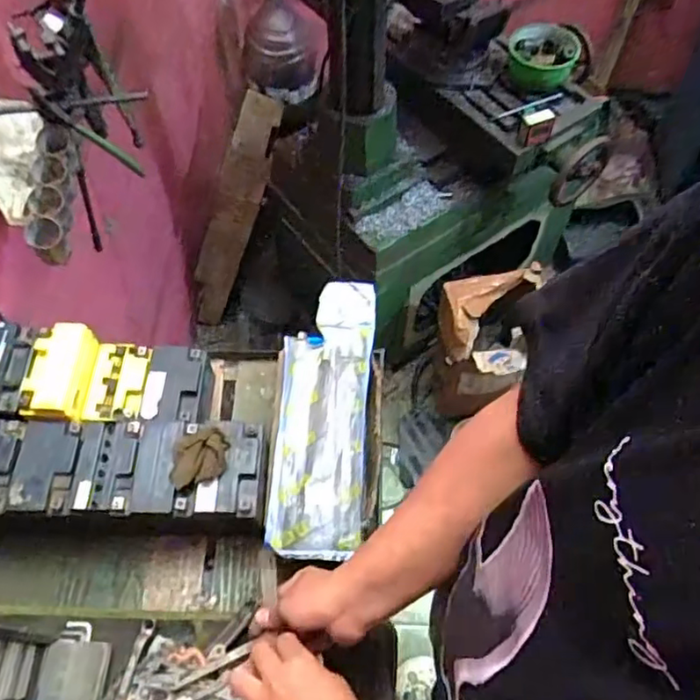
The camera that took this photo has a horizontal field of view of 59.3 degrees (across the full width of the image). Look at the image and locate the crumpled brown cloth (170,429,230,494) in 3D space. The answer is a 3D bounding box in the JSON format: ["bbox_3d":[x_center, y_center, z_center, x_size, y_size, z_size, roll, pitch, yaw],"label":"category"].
[{"bbox_3d":[-0.172,0.120,0.693,0.061,0.033,0.068,-1,59,0],"label":"crumpled brown cloth"}]

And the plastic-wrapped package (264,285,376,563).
[{"bbox_3d":[-0.034,0.072,0.776,0.112,0.034,0.358,4,59,3],"label":"plastic-wrapped package"}]

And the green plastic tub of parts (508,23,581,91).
[{"bbox_3d":[0.380,-0.580,1.219,0.133,0.070,0.147,10,60,7],"label":"green plastic tub of parts"}]

